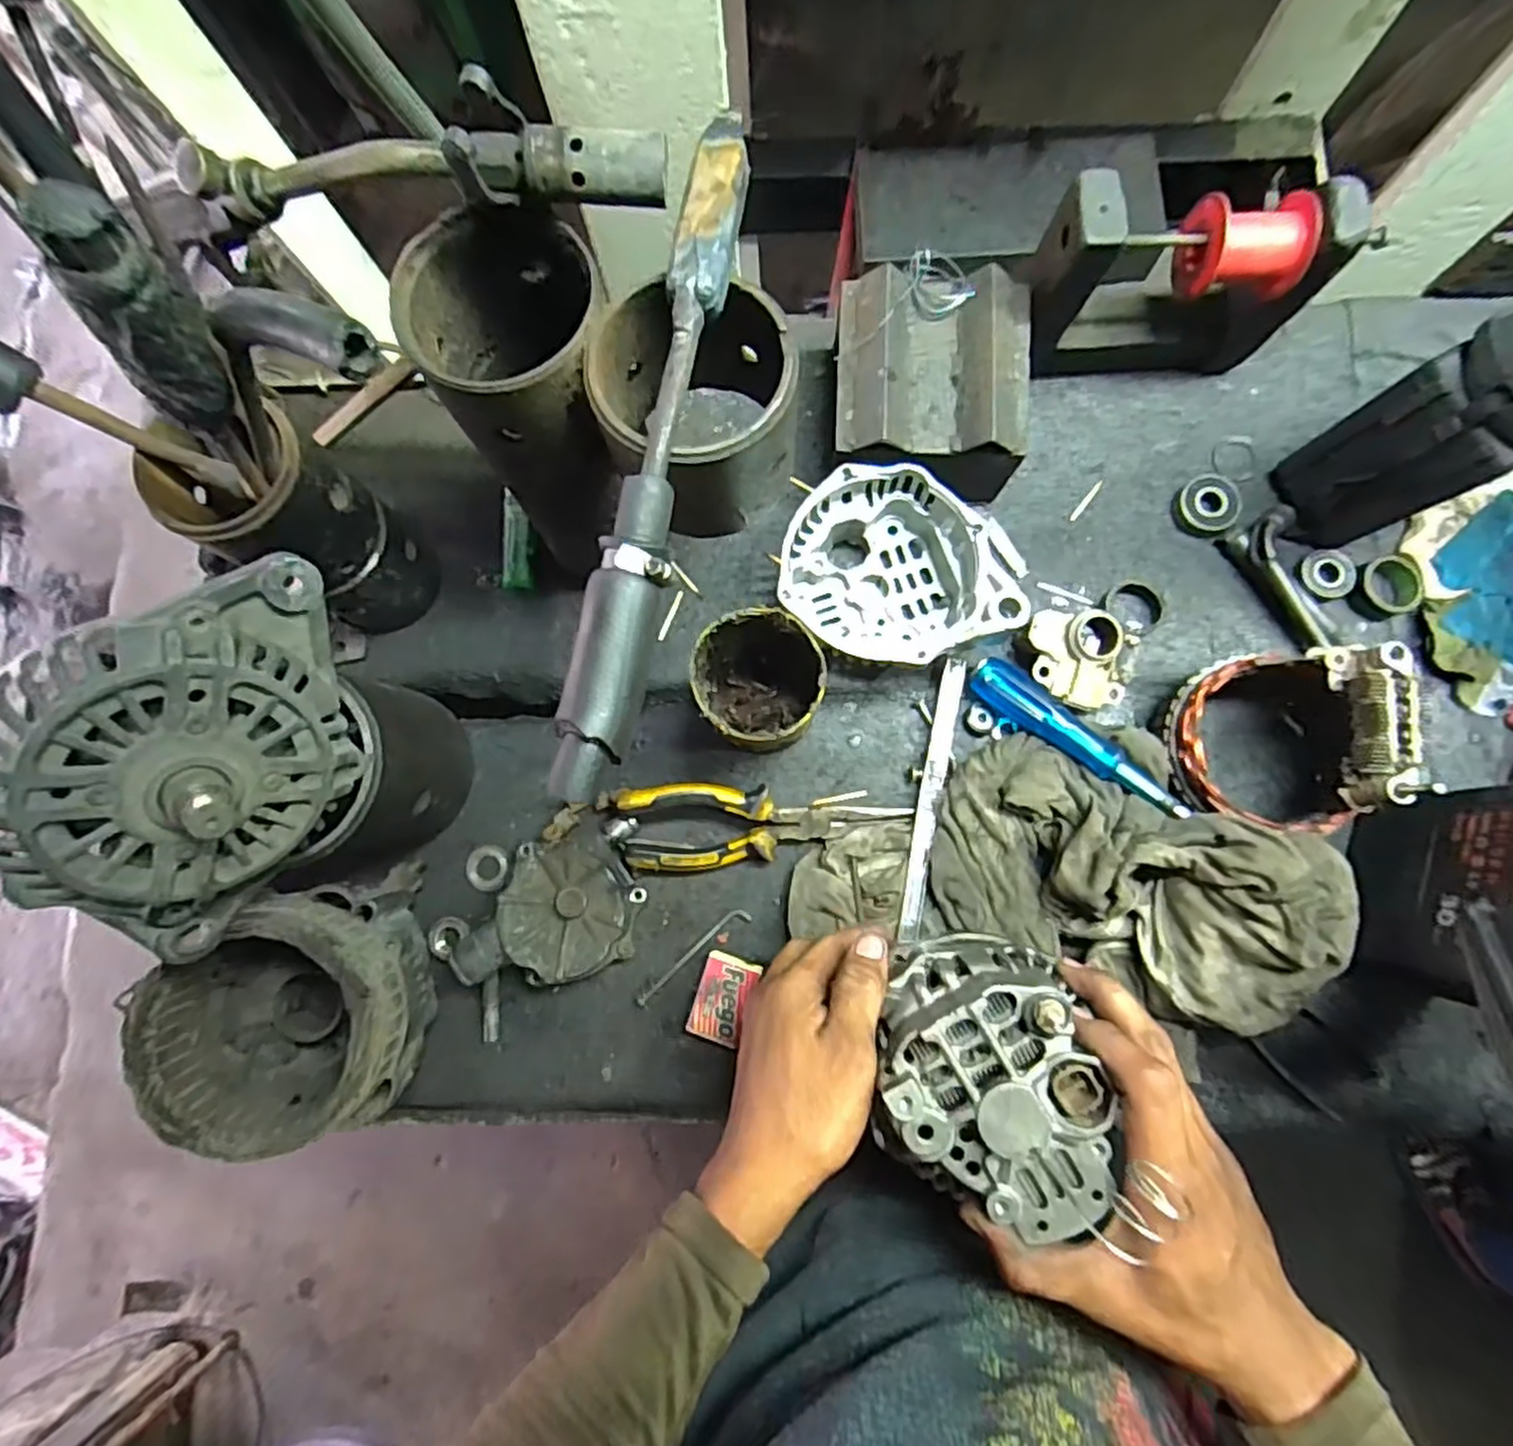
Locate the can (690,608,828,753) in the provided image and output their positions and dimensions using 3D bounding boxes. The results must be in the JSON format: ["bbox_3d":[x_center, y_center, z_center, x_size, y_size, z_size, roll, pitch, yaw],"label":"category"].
[{"bbox_3d":[0.000,-0.022,0.452,0.072,0.117,0.075,0,81,2],"label":"can"}]

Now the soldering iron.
[{"bbox_3d":[-0.039,-0.105,0.279,0.027,0.024,0.271,12,81,4],"label":"soldering iron"}]

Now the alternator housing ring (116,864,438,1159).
[{"bbox_3d":[-0.265,0.175,0.432,0.128,0.116,0.130,0,81,2],"label":"alternator housing ring"}]

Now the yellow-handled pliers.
[{"bbox_3d":[0.005,0.064,0.482,0.188,0.034,0.056,-6,81,2],"label":"yellow-handled pliers"}]

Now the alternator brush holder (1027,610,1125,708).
[{"bbox_3d":[0.211,-0.040,0.486,0.059,0.034,0.063,-4,81,2],"label":"alternator brush holder"}]

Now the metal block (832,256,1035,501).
[{"bbox_3d":[0.111,-0.211,0.484,0.118,0.098,0.123,2,81,3],"label":"metal block"}]

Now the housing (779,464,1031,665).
[{"bbox_3d":[0.101,-0.105,0.478,0.158,0.079,0.104,12,81,4],"label":"housing"}]

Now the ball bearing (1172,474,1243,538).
[{"bbox_3d":[0.315,-0.152,0.507,0.041,0.015,0.041,0,81,2],"label":"ball bearing"}]

